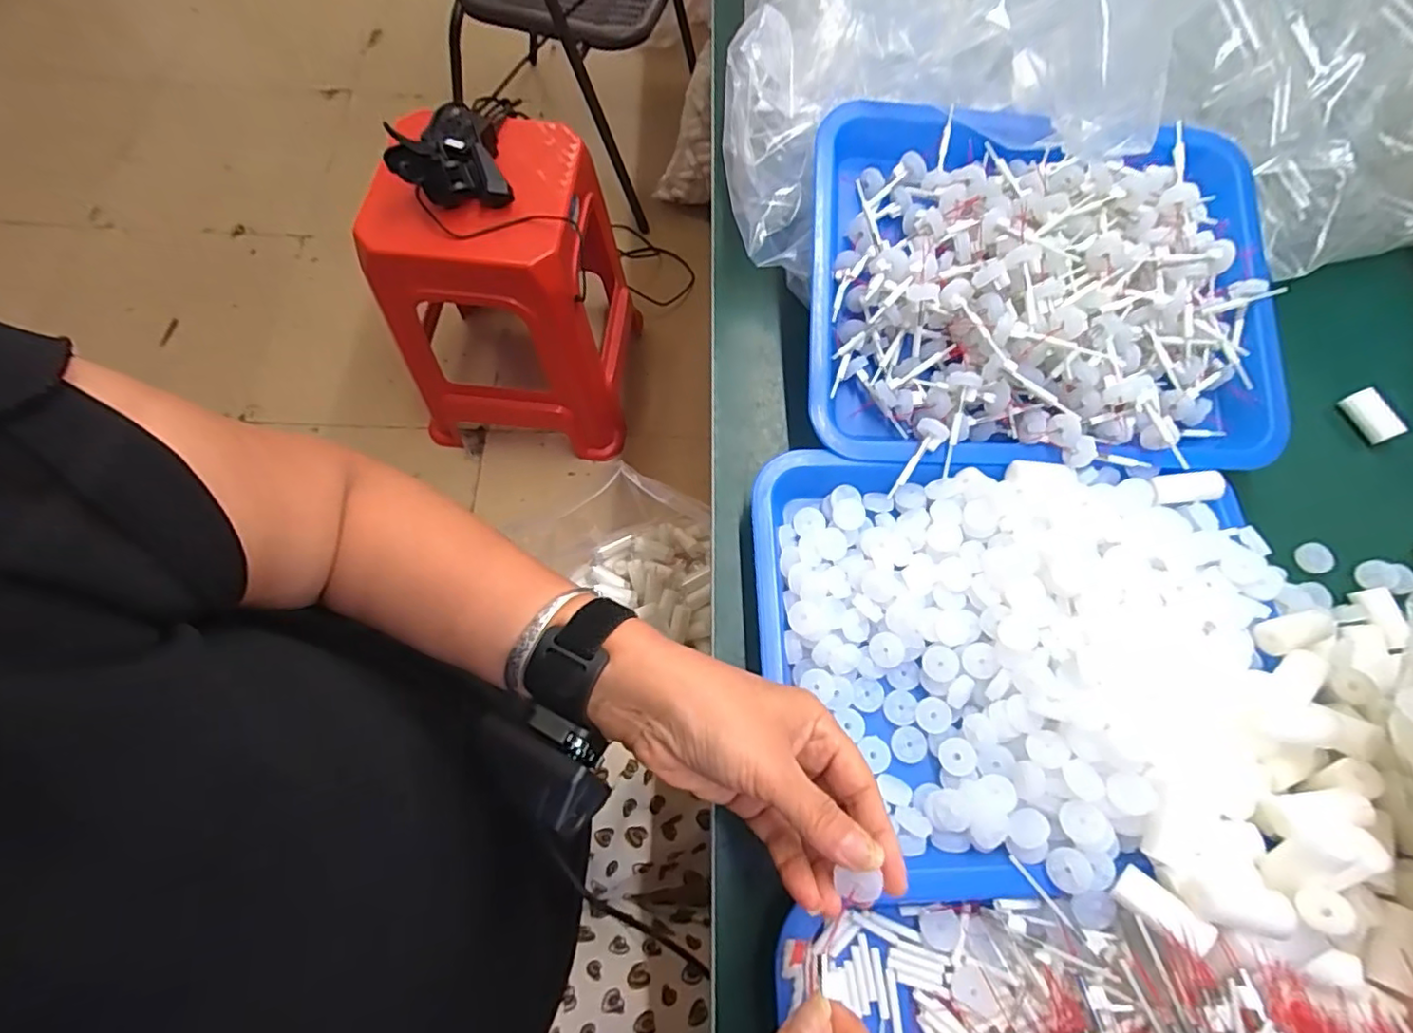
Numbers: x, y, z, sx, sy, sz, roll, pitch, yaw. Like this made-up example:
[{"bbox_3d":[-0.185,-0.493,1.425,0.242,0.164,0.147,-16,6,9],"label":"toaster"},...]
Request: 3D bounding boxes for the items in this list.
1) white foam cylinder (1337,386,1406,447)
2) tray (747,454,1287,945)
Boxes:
[{"bbox_3d":[0.511,-0.077,0.461,0.017,0.020,0.041,-25,72,-11],"label":"white foam cylinder"},{"bbox_3d":[0.187,0.080,0.361,0.316,0.050,0.254,3,69,-1],"label":"tray"}]

